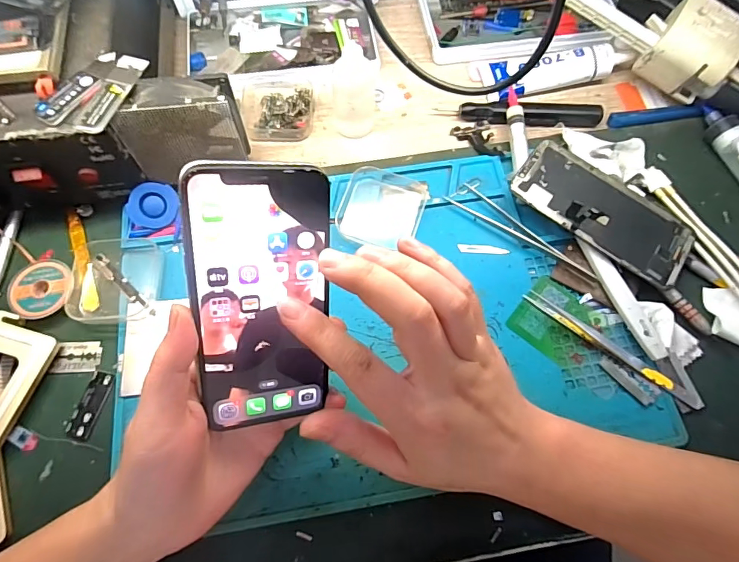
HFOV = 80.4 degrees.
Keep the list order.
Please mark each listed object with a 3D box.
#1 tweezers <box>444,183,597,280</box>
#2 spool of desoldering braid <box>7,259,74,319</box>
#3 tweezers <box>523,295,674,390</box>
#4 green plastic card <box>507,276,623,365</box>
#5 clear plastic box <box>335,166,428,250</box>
[{"bbox_3d":[0.122,-0.044,0.349,0.128,0.005,0.022,31,72,11],"label":"tweezers"},{"bbox_3d":[-0.244,0.006,0.326,0.046,0.009,0.045,0,69,-1],"label":"spool of desoldering braid"},{"bbox_3d":[0.165,0.041,0.316,0.112,0.007,0.011,34,72,12],"label":"tweezers"},{"bbox_3d":[0.142,0.030,0.324,0.061,0.005,0.054,37,73,12],"label":"green plastic card"},{"bbox_3d":[0.010,-0.058,0.348,0.061,0.015,0.066,18,70,6],"label":"clear plastic box"}]

